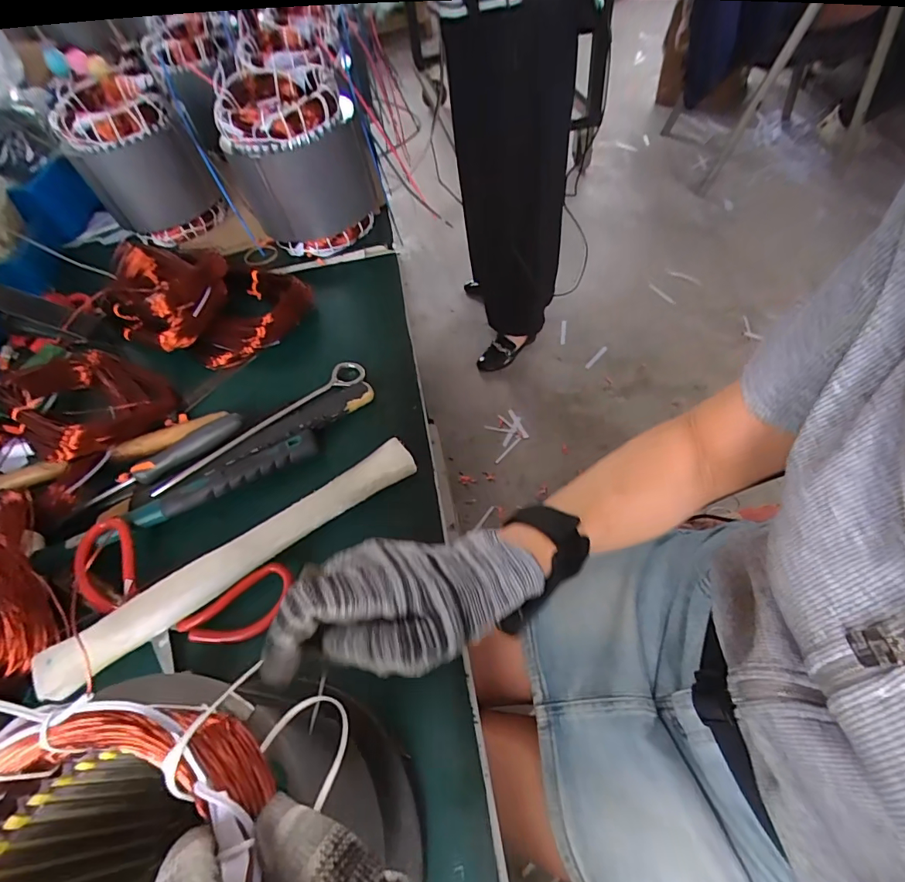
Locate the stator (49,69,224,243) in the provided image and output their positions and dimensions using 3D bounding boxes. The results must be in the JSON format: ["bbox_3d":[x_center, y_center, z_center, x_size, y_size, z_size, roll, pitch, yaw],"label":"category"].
[{"bbox_3d":[-0.415,-0.364,0.617,0.131,0.153,0.140,-40,59,-17],"label":"stator"}]

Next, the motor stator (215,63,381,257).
[{"bbox_3d":[-0.192,-0.345,0.577,0.150,0.162,0.150,-27,56,-9],"label":"motor stator"}]

